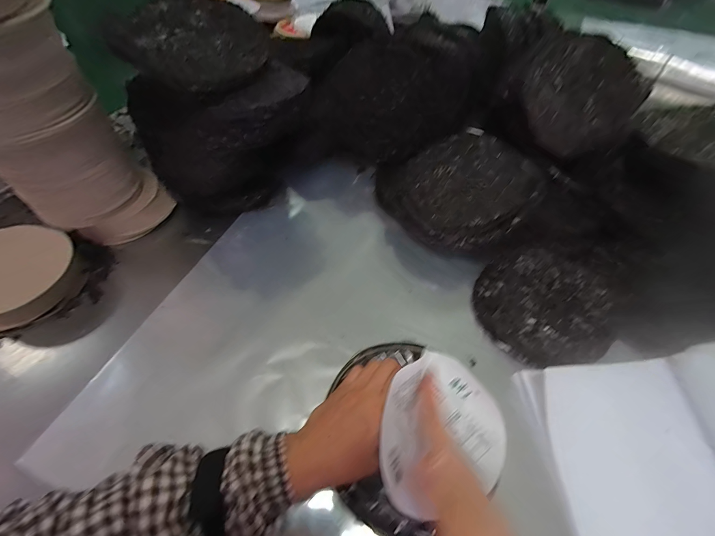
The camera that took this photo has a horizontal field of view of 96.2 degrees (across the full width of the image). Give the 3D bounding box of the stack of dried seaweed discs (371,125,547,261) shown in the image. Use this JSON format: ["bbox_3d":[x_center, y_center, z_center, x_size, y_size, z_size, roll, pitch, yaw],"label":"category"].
[{"bbox_3d":[0.175,-0.149,0.586,0.217,0.106,0.268,-25,60,-18],"label":"stack of dried seaweed discs"}]

